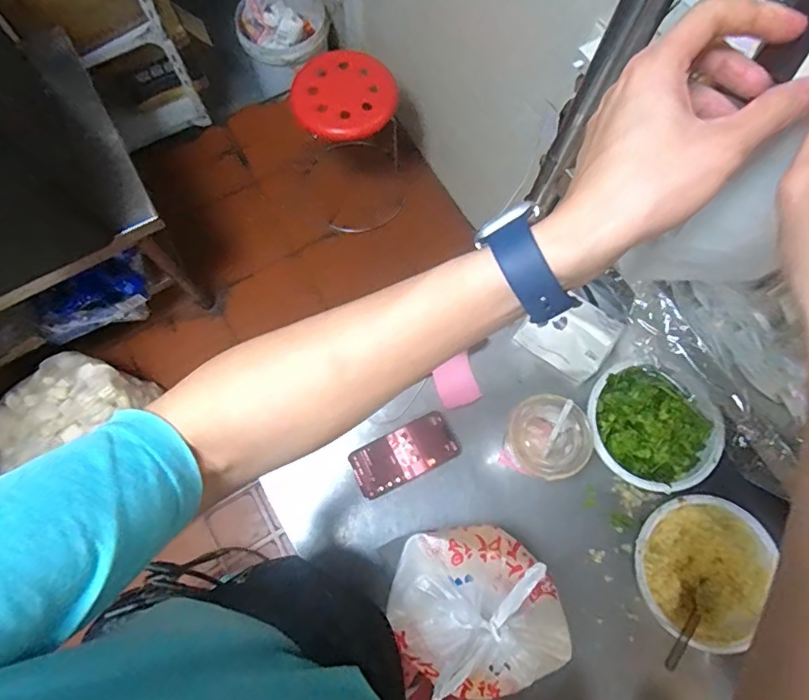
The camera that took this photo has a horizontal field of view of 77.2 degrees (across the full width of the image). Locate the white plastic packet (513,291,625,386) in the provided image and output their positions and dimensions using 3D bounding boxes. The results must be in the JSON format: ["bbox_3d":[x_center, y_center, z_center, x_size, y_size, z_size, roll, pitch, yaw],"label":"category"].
[{"bbox_3d":[0.232,-0.022,0.719,0.119,0.066,0.101,40,76,10],"label":"white plastic packet"}]

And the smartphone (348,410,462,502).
[{"bbox_3d":[0.001,0.142,0.690,0.143,0.006,0.073,-27,71,-9],"label":"smartphone"}]

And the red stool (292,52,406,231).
[{"bbox_3d":[-0.161,-0.614,1.520,0.277,0.428,0.300,-10,73,-4],"label":"red stool"}]

